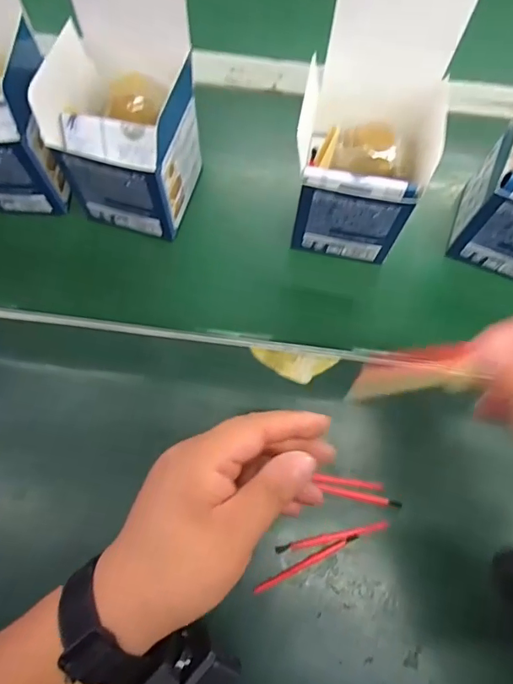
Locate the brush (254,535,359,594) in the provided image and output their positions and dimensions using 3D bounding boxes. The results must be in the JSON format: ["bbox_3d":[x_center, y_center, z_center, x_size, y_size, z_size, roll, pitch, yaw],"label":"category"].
[{"bbox_3d":[0.035,0.154,0.334,0.079,0.009,0.006,-25,70,-8],"label":"brush"}]

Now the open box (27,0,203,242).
[{"bbox_3d":[-0.100,-0.167,0.340,0.100,0.172,0.091,14,70,6],"label":"open box"}]

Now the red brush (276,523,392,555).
[{"bbox_3d":[0.054,0.139,0.341,0.080,0.004,0.006,-11,69,-3],"label":"red brush"}]

